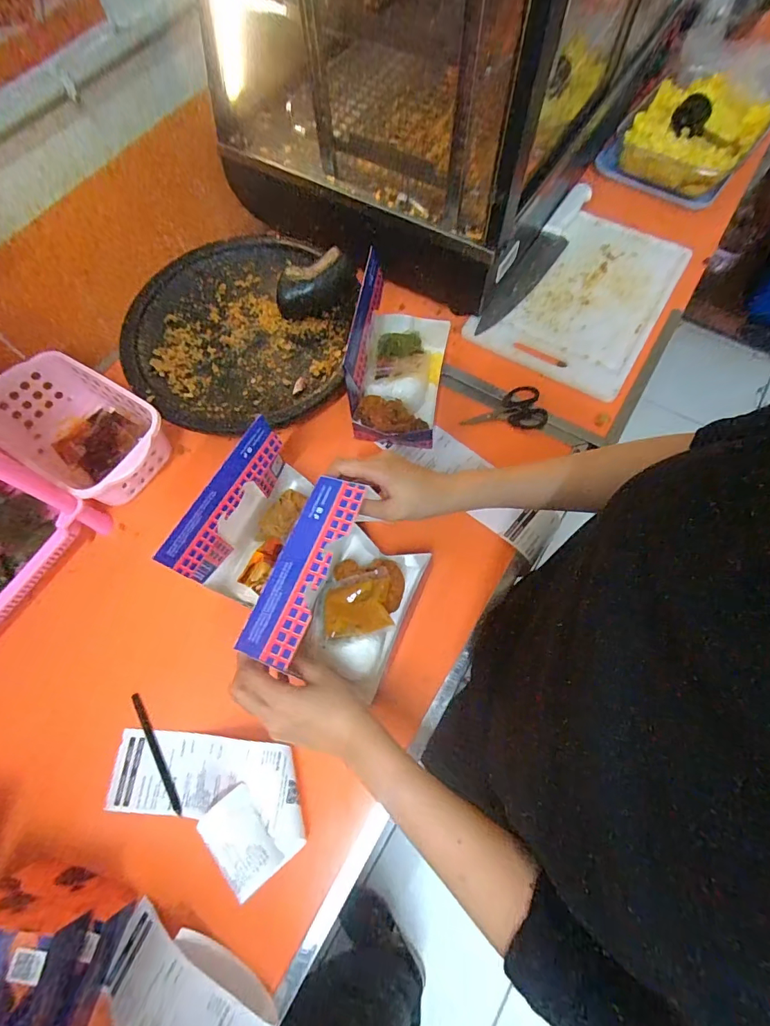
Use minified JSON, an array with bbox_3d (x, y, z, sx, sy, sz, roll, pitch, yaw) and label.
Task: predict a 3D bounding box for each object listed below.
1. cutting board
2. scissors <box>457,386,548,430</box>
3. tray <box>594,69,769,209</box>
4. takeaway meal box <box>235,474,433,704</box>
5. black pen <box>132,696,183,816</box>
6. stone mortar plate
[{"bbox_3d":[0.319,-0.358,0.715,0.234,0.017,0.357,30,73,13],"label":"cutting board"},{"bbox_3d":[0.170,-0.149,0.639,0.116,0.008,0.063,-4,68,1],"label":"scissors"},{"bbox_3d":[0.530,-0.662,0.786,0.226,0.071,0.280,30,73,13],"label":"tray"},{"bbox_3d":[-0.040,0.085,0.465,0.111,0.163,0.168,20,70,10],"label":"takeaway meal box"},{"bbox_3d":[-0.256,0.266,0.499,0.010,0.008,0.138,-32,71,-10],"label":"black pen"},{"bbox_3d":[-0.212,-0.271,0.663,0.323,0.037,0.343,-1,68,2],"label":"stone mortar plate"}]

